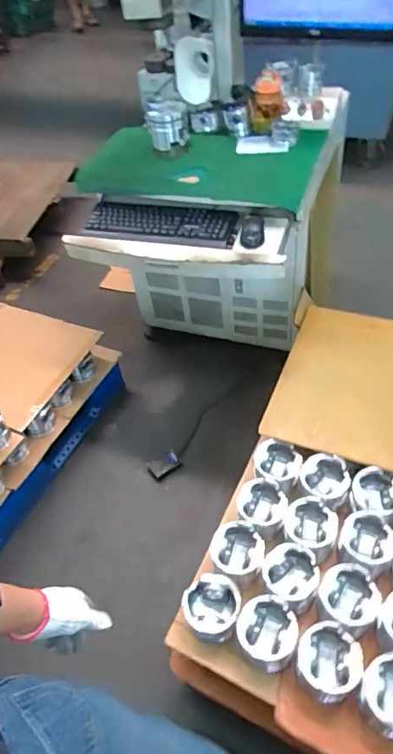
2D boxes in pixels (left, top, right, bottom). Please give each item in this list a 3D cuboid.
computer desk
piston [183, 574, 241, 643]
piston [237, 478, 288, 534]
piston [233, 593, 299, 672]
[{"bbox_3d":[0.041,-0.385,1.635,0.732,0.698,0.646,7,49,12],"label":"computer desk"},{"bbox_3d":[0.034,0.478,0.991,0.107,0.082,0.109,-3,48,4],"label":"piston"},{"bbox_3d":[0.151,0.299,1.108,0.108,0.062,0.103,-3,48,4],"label":"piston"},{"bbox_3d":[0.144,0.504,0.951,0.112,0.085,0.115,-3,48,4],"label":"piston"}]

